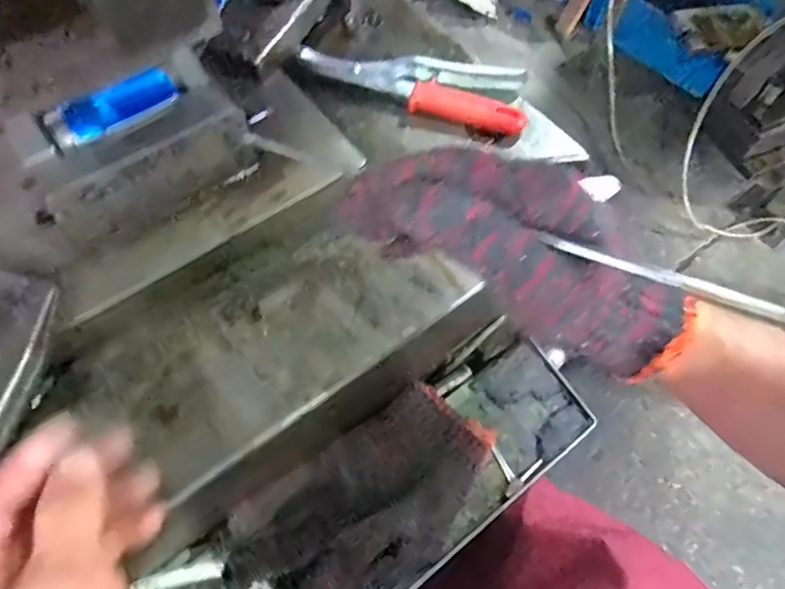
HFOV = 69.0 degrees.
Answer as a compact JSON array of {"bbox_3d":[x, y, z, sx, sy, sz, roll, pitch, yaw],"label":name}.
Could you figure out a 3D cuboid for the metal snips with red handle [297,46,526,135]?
[{"bbox_3d":[0.020,-0.176,0.461,0.177,0.020,0.066,13,62,4],"label":"metal snips with red handle"}]

